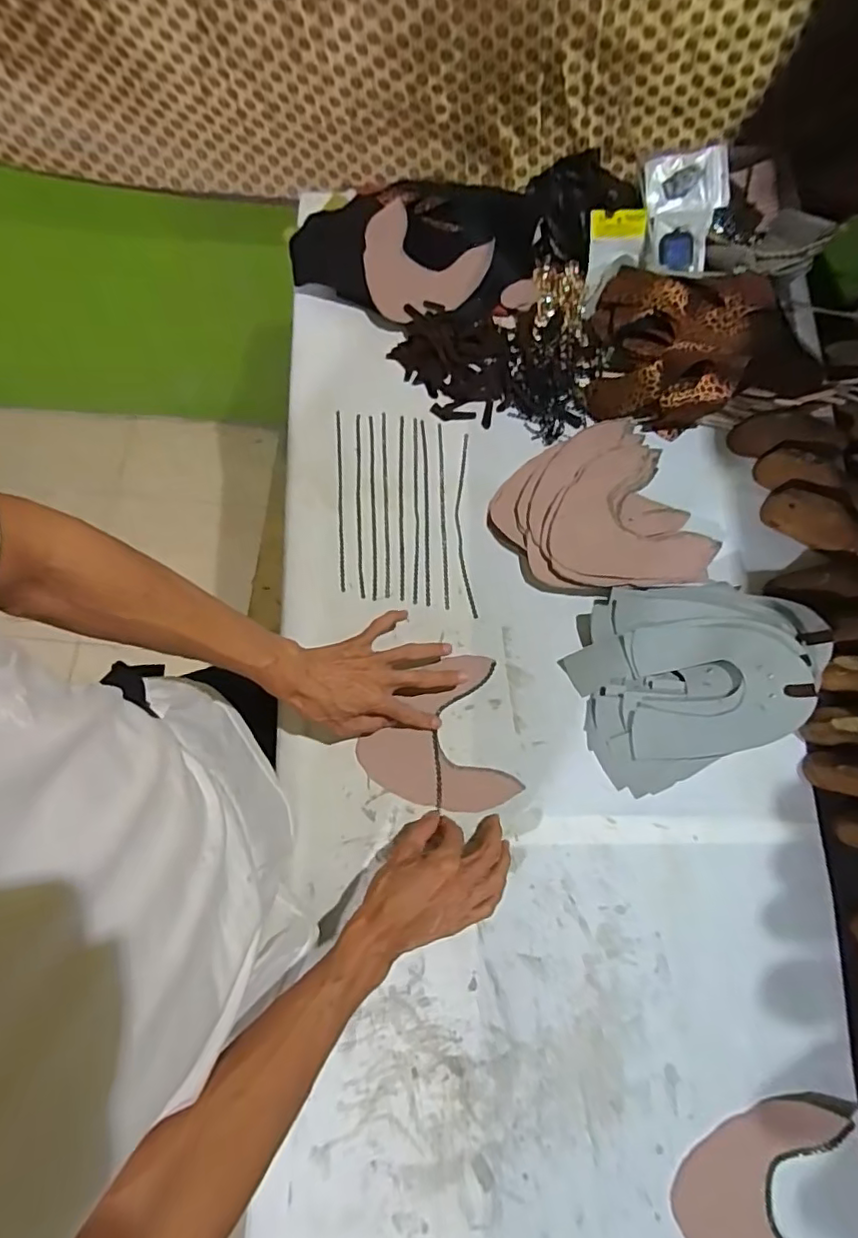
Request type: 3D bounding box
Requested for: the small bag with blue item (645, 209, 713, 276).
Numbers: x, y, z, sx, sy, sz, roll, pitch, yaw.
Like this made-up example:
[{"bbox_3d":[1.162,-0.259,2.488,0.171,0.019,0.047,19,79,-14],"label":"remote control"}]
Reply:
[{"bbox_3d":[0.315,-0.481,0.731,0.077,0.012,0.074,5,101,-1],"label":"small bag with blue item"}]

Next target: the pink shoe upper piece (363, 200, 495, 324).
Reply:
[{"bbox_3d":[-0.015,-0.458,0.745,0.153,0.027,0.150,28,77,7],"label":"pink shoe upper piece"}]

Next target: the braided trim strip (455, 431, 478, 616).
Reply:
[{"bbox_3d":[0.042,-0.115,0.690,0.020,0.006,0.234,-2,75,0],"label":"braided trim strip"}]

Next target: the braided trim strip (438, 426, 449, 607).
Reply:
[{"bbox_3d":[0.017,-0.128,0.694,0.006,0.008,0.238,-2,75,0],"label":"braided trim strip"}]

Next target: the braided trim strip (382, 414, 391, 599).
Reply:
[{"bbox_3d":[-0.053,-0.141,0.699,0.007,0.011,0.238,-2,75,-1],"label":"braided trim strip"}]

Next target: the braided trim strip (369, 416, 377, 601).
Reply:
[{"bbox_3d":[-0.068,-0.139,0.697,0.006,0.010,0.236,-2,75,-1],"label":"braided trim strip"}]

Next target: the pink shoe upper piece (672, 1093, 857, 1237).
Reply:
[{"bbox_3d":[0.310,0.531,0.523,0.162,0.008,0.164,2,75,3],"label":"pink shoe upper piece"}]

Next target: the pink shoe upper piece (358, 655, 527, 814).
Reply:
[{"bbox_3d":[0.004,0.132,0.630,0.161,0.006,0.162,-11,78,-3],"label":"pink shoe upper piece"}]

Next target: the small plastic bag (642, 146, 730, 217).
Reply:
[{"bbox_3d":[0.328,-0.551,0.728,0.099,0.020,0.077,-3,93,9],"label":"small plastic bag"}]

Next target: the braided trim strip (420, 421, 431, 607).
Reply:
[{"bbox_3d":[-0.003,-0.131,0.689,0.008,0.010,0.235,-2,75,0],"label":"braided trim strip"}]

